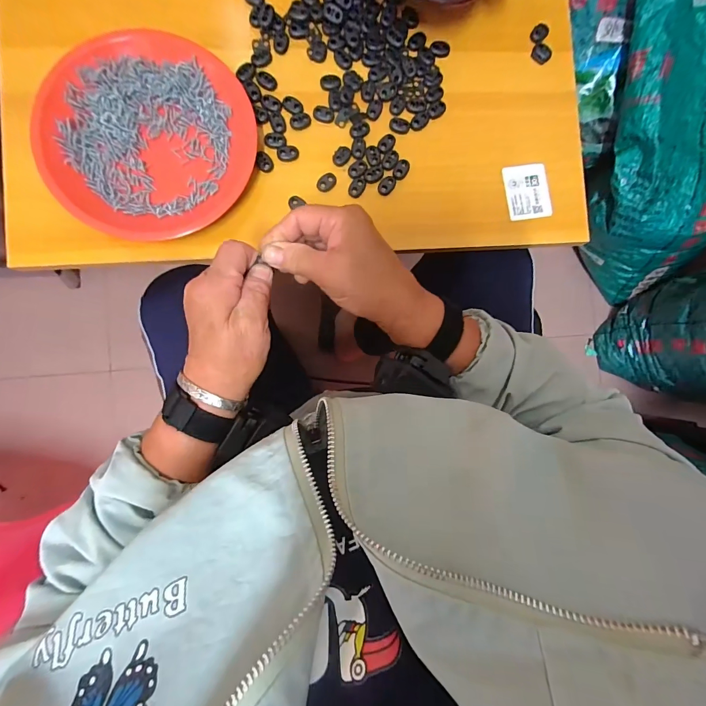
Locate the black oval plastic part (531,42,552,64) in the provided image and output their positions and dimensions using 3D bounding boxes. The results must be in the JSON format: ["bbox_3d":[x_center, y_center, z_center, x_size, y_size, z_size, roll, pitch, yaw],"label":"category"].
[{"bbox_3d":[0.211,-0.334,0.397,0.022,0.004,0.021,33,85,-3],"label":"black oval plastic part"}]

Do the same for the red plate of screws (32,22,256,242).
[{"bbox_3d":[-0.197,-0.209,0.343,0.189,0.024,0.184,0,88,-5],"label":"red plate of screws"}]

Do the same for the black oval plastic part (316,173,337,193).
[{"bbox_3d":[-0.027,-0.178,0.369,0.016,0.004,0.022,42,85,-2],"label":"black oval plastic part"}]

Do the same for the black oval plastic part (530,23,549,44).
[{"bbox_3d":[0.208,-0.356,0.396,0.023,0.004,0.016,-37,92,-5],"label":"black oval plastic part"}]

